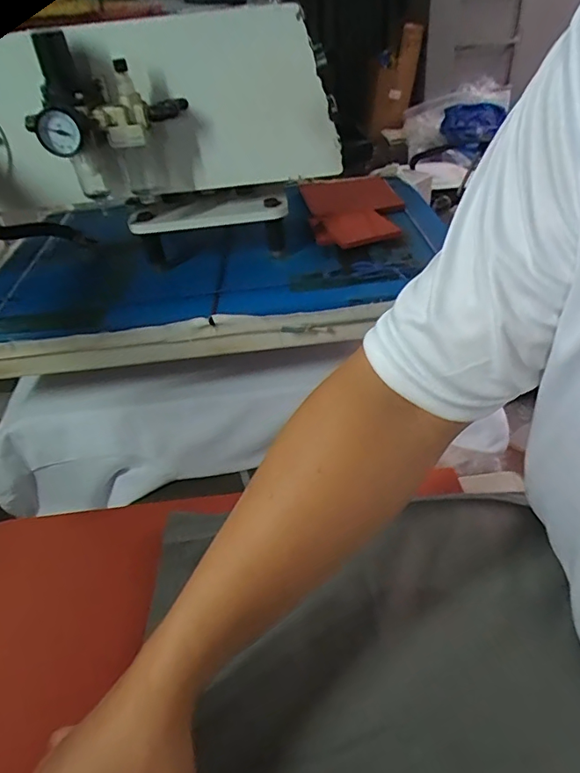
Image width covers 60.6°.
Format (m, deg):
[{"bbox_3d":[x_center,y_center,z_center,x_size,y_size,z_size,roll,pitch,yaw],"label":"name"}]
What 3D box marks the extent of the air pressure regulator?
[{"bbox_3d":[-0.176,-0.260,0.489,0.150,0.127,0.071,-16,39,-11],"label":"air pressure regulator"}]

